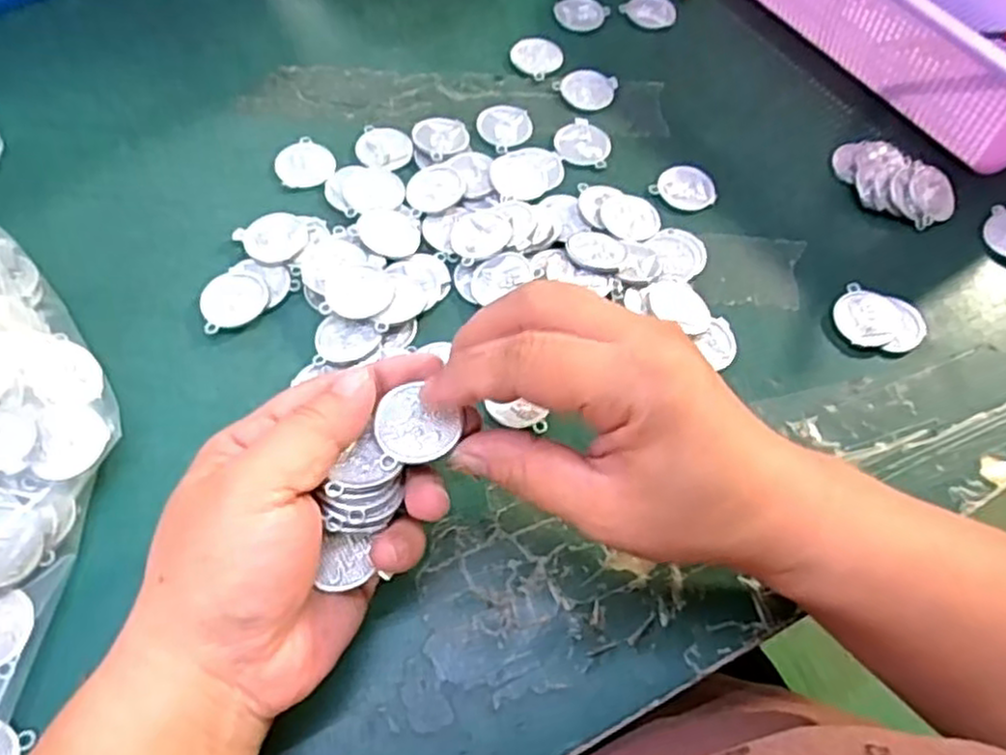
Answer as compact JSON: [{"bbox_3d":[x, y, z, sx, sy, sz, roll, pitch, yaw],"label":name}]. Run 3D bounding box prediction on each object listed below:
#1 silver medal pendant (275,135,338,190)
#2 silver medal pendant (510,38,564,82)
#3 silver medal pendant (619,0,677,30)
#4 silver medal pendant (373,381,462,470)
[{"bbox_3d":[-0.102,-0.112,0.382,0.029,0.004,0.035,-10,62,-9],"label":"silver medal pendant"},{"bbox_3d":[0.019,-0.187,0.429,0.028,0.004,0.031,-40,70,-22],"label":"silver medal pendant"},{"bbox_3d":[0.091,-0.226,0.455,0.029,0.004,0.030,2,61,-3],"label":"silver medal pendant"},{"bbox_3d":[-0.028,0.015,0.244,0.027,0.004,0.026,-10,62,-9],"label":"silver medal pendant"}]

